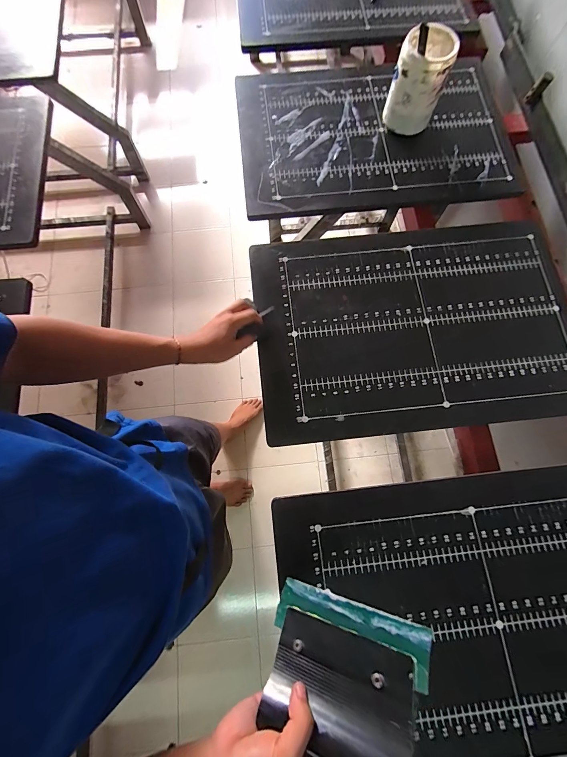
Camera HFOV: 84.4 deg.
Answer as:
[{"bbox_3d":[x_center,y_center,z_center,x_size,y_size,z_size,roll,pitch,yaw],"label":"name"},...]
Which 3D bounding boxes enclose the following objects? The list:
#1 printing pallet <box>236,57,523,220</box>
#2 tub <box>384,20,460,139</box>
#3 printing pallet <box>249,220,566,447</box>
[{"bbox_3d":[0.198,-0.556,0.705,0.582,0.030,0.392,-6,75,-3],"label":"printing pallet"},{"bbox_3d":[0.270,-0.594,0.629,0.096,0.162,0.092,0,75,-2],"label":"tub"},{"bbox_3d":[0.252,-0.104,0.583,0.594,0.016,0.387,-6,75,-3],"label":"printing pallet"}]

